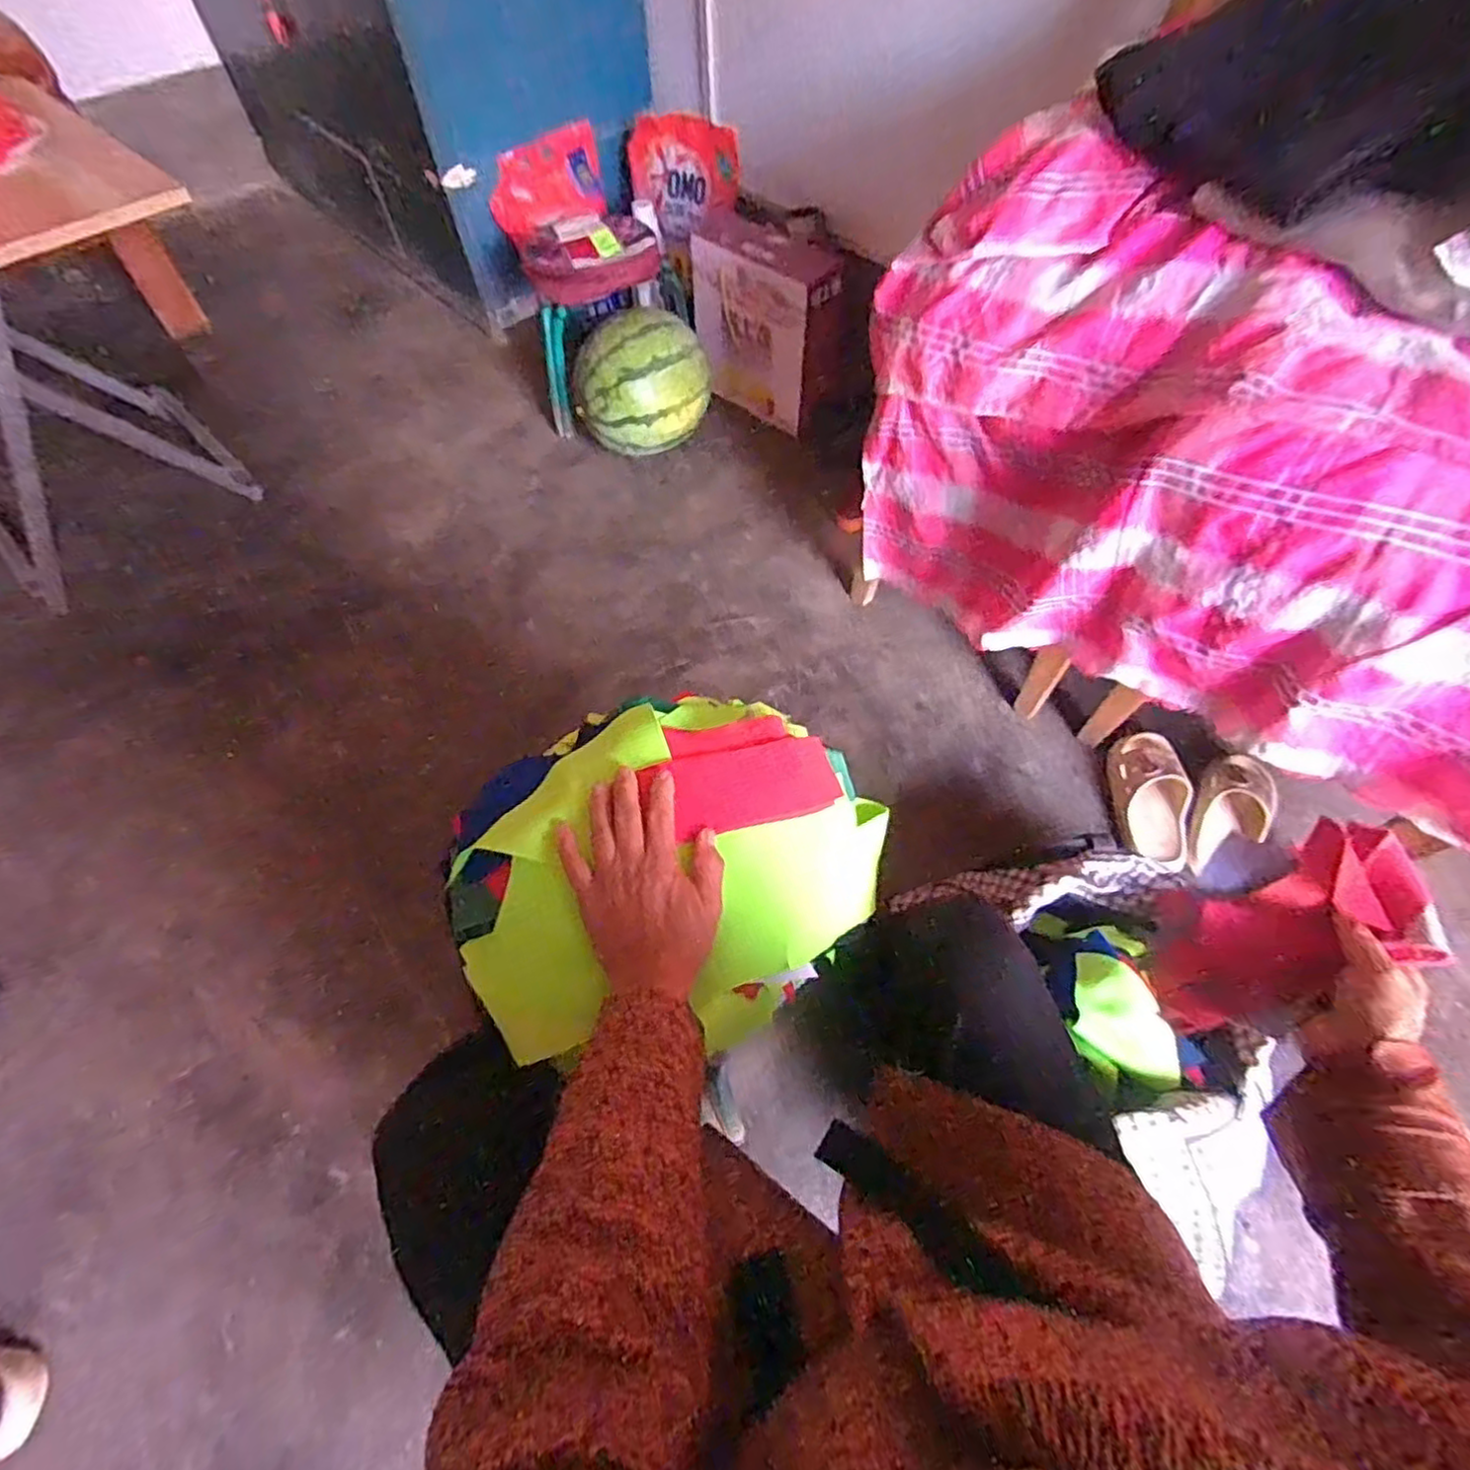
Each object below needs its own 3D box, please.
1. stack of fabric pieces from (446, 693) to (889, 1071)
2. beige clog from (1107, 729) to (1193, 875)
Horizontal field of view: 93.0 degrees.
[{"bbox_3d":[-0.051,0.094,0.546,0.332,0.074,0.268,-37,65,-20],"label":"stack of fabric pieces"},{"bbox_3d":[0.609,0.097,1.004,0.093,0.078,0.232,6,59,4],"label":"beige clog"}]

